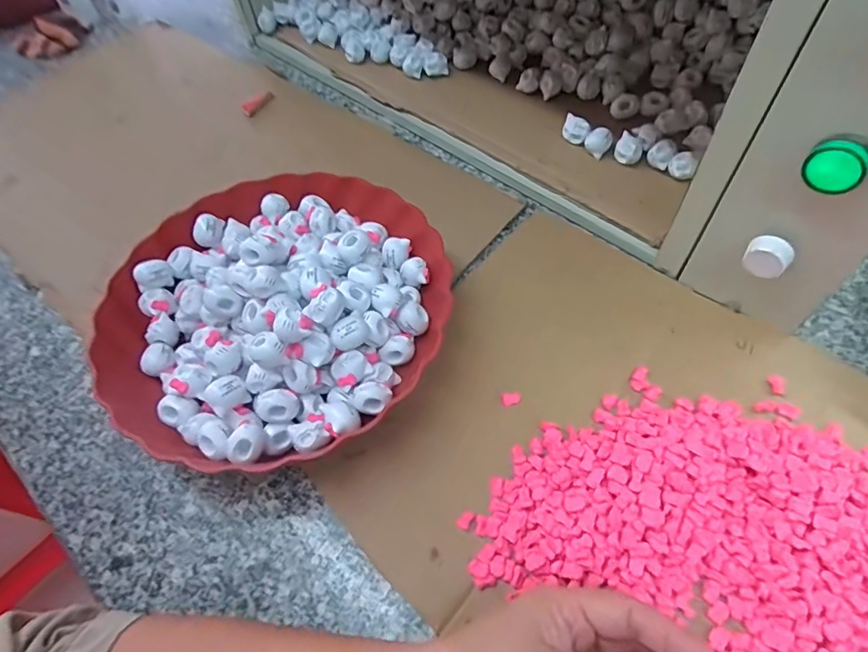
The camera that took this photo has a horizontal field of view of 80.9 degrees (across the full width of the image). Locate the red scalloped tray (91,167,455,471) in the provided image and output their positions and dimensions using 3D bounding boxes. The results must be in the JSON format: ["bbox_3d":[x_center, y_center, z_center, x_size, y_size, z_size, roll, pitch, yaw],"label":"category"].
[{"bbox_3d":[-0.113,-0.015,0.373,0.238,0.068,0.245,25,62,19],"label":"red scalloped tray"}]

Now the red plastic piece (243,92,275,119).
[{"bbox_3d":[-0.195,-0.247,0.566,0.016,0.010,0.044,29,64,21],"label":"red plastic piece"}]

